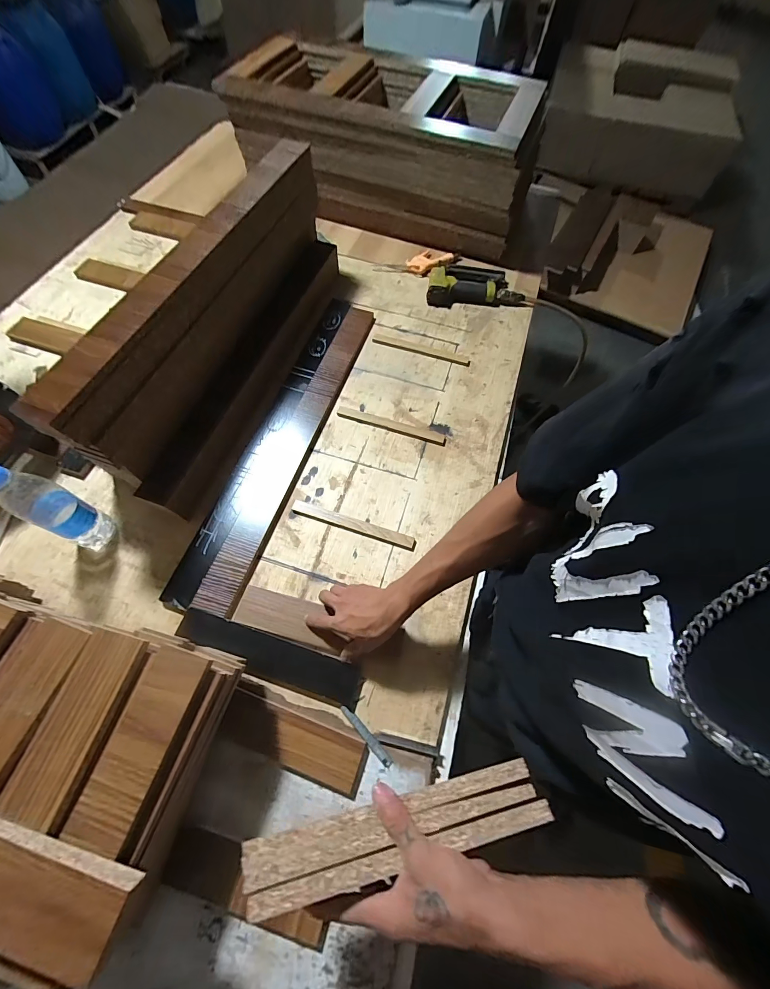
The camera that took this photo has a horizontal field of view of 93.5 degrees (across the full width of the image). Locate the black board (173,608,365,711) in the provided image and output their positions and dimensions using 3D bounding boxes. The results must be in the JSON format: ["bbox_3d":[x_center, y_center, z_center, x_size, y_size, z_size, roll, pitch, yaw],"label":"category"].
[{"bbox_3d":[-0.180,0.252,0.563,0.296,0.016,0.061,17,65,5],"label":"black board"}]

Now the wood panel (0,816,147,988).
[{"bbox_3d":[-0.350,0.331,0.315,0.258,0.028,0.063,15,65,5],"label":"wood panel"}]

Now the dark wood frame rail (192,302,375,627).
[{"bbox_3d":[-0.171,-0.136,0.747,0.071,0.017,0.751,17,65,5],"label":"dark wood frame rail"}]

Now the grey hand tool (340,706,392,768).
[{"bbox_3d":[-0.027,0.349,0.526,0.013,0.006,0.100,-40,72,-19],"label":"grey hand tool"}]

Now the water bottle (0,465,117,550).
[{"bbox_3d":[-0.512,0.021,0.558,0.053,0.216,0.064,26,66,10],"label":"water bottle"}]

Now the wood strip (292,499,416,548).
[{"bbox_3d":[-0.058,0.052,0.664,0.231,0.012,0.024,17,65,6],"label":"wood strip"}]

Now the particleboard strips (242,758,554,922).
[{"bbox_3d":[0.017,0.300,0.324,0.266,0.025,0.048,-5,65,-13],"label":"particleboard strips"}]

